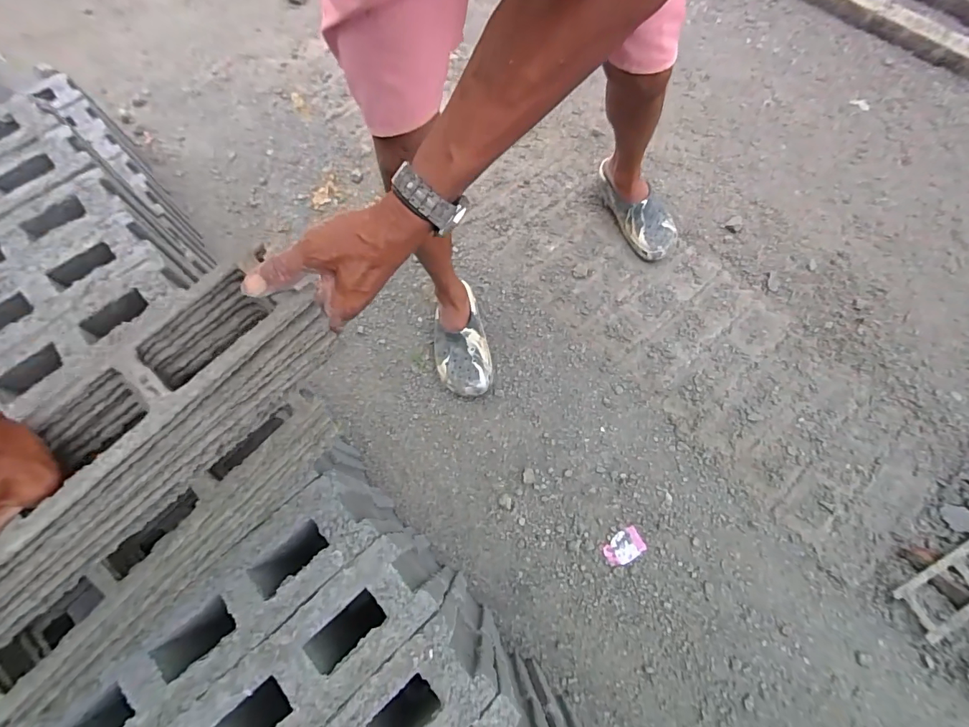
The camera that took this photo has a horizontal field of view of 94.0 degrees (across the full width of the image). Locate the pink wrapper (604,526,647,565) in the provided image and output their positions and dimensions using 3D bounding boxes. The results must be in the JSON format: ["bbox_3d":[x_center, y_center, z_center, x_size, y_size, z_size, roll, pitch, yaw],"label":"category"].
[{"bbox_3d":[0.264,0.347,0.853,0.076,0.004,0.050,-34,73,-11],"label":"pink wrapper"}]

